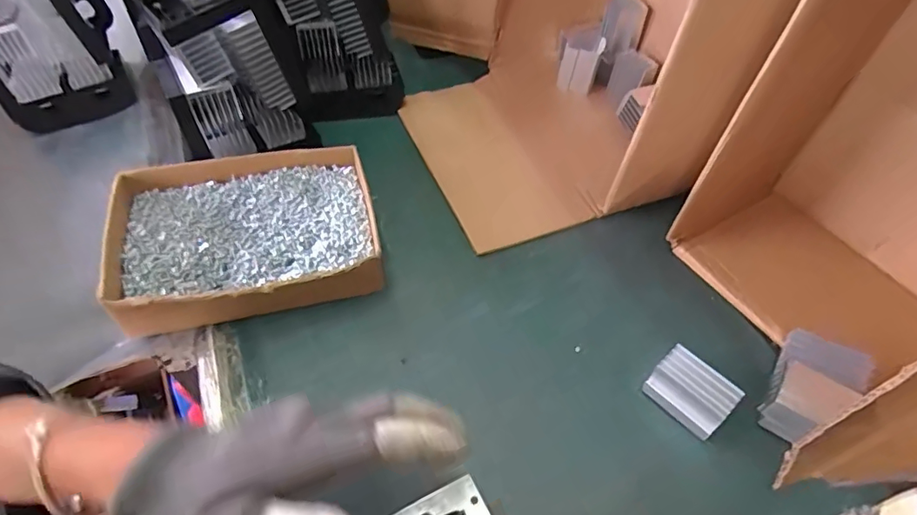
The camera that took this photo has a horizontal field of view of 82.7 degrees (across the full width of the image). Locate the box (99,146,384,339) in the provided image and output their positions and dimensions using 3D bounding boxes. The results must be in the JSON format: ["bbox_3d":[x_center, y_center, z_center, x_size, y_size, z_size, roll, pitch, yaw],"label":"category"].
[{"bbox_3d":[-0.181,-0.019,0.452,0.214,0.049,0.157,-9,53,-9],"label":"box"}]

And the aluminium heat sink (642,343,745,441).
[{"bbox_3d":[0.171,0.100,0.385,0.036,0.034,0.055,-38,62,-26],"label":"aluminium heat sink"}]

